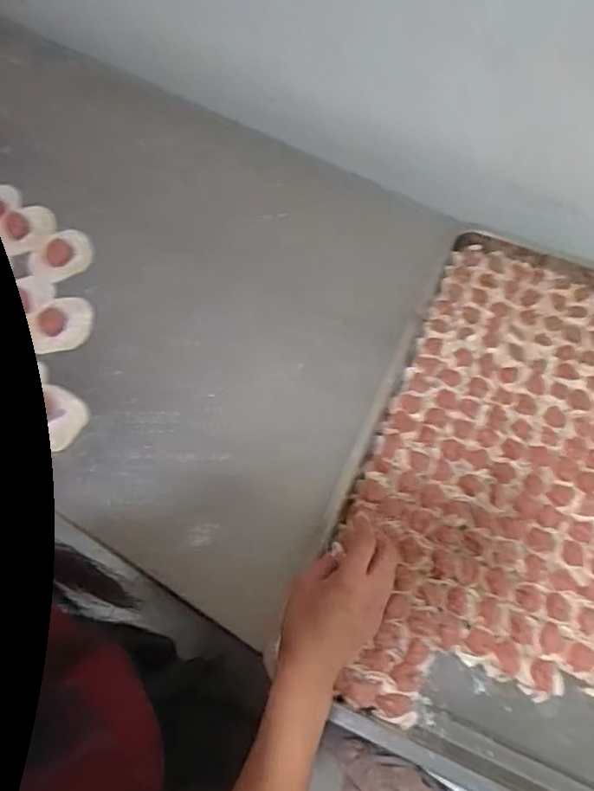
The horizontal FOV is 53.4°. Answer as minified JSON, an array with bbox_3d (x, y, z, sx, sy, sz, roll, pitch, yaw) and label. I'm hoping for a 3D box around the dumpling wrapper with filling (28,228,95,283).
[{"bbox_3d":[-0.318,-0.188,0.800,0.085,0.013,0.077,-30,66,-15],"label":"dumpling wrapper with filling"}]

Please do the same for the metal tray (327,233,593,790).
[{"bbox_3d":[0.266,0.098,0.629,0.378,0.058,0.587,21,64,11],"label":"metal tray"}]

